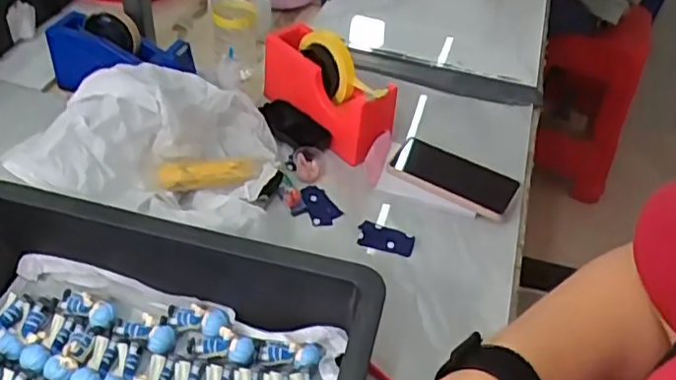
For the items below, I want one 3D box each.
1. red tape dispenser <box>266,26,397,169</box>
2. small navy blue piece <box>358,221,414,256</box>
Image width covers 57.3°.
[{"bbox_3d":[-0.021,-0.121,0.782,0.067,0.136,0.179,-28,53,-30],"label":"red tape dispenser"},{"bbox_3d":[0.054,0.055,0.696,0.062,0.006,0.031,12,64,9],"label":"small navy blue piece"}]

